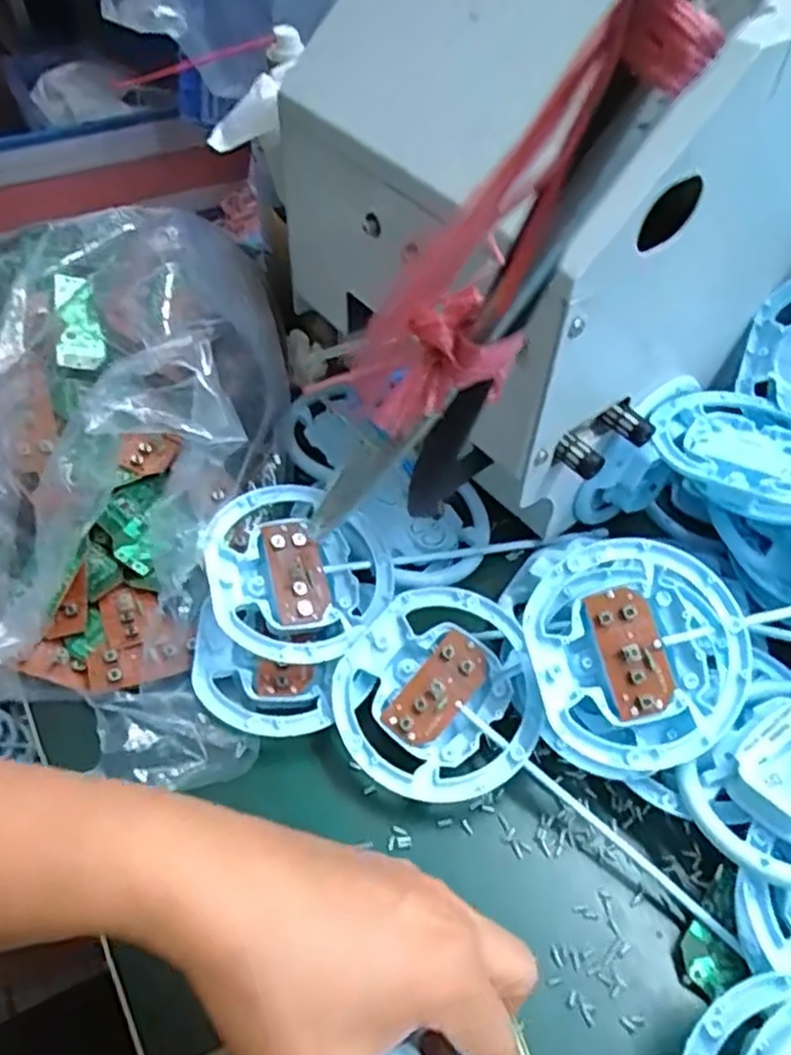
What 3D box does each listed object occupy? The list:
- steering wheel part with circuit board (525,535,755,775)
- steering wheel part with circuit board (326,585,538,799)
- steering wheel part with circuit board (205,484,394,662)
[{"bbox_3d":[0.116,0.060,0.359,0.099,0.016,0.104,-1,78,4],"label":"steering wheel part with circuit board"},{"bbox_3d":[0.024,0.087,0.384,0.103,0.022,0.103,-1,65,2],"label":"steering wheel part with circuit board"},{"bbox_3d":[-0.054,0.026,0.410,0.100,0.022,0.100,8,58,-12],"label":"steering wheel part with circuit board"}]

